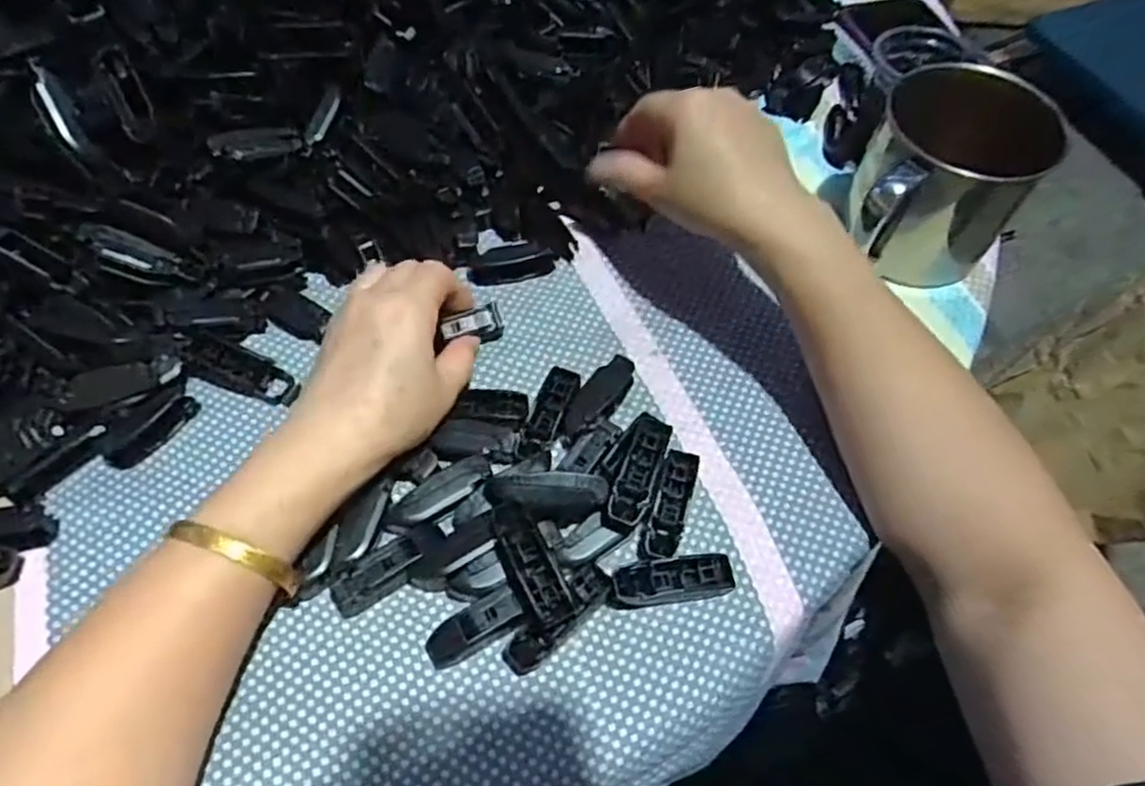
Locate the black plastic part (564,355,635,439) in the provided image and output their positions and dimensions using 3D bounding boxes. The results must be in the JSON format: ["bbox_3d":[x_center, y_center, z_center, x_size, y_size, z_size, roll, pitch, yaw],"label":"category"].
[{"bbox_3d":[0.013,0.004,0.378,0.020,0.015,0.054,29,64,16],"label":"black plastic part"}]

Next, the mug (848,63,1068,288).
[{"bbox_3d":[0.208,-0.118,0.400,0.088,0.099,0.110,25,63,14],"label":"mug"}]

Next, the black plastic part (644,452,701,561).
[{"bbox_3d":[0.048,0.055,0.347,0.017,0.016,0.055,15,61,9],"label":"black plastic part"}]

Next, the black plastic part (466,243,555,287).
[{"bbox_3d":[-0.037,-0.079,0.429,0.050,0.008,0.025,-12,61,-7],"label":"black plastic part"}]

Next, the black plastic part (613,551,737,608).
[{"bbox_3d":[0.047,0.087,0.328,0.055,0.018,0.018,-10,60,-6],"label":"black plastic part"}]

